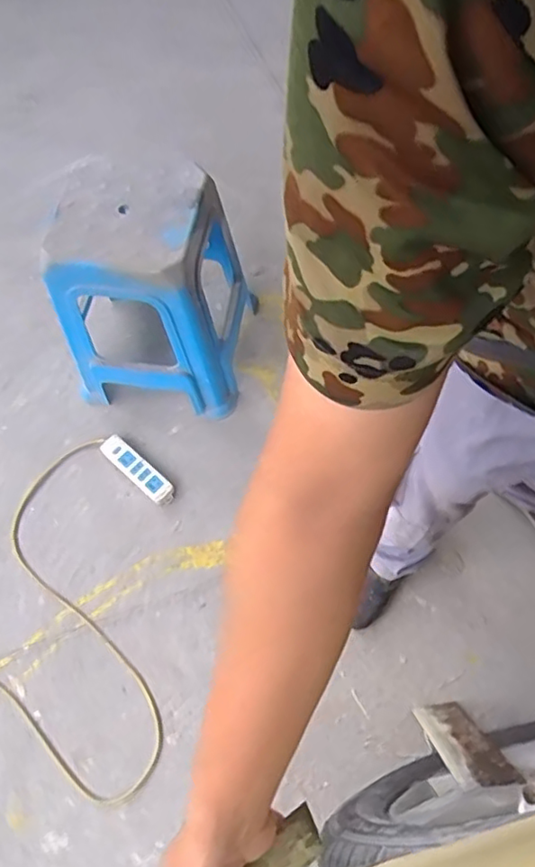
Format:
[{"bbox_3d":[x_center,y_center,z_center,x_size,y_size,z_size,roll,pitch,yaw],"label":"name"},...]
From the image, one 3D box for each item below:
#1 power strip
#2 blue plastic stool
[{"bbox_3d":[-0.298,0.083,1.387,0.209,0.049,0.058,38,73,17],"label":"power strip"},{"bbox_3d":[-0.246,-0.308,1.331,0.365,0.453,0.359,5,65,5],"label":"blue plastic stool"}]

